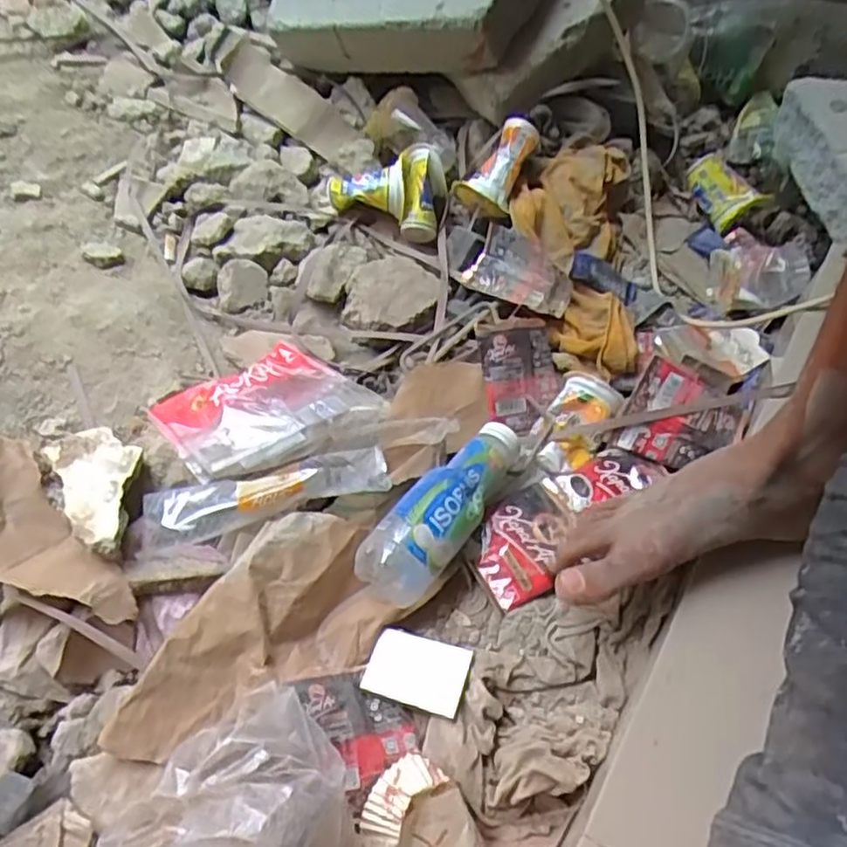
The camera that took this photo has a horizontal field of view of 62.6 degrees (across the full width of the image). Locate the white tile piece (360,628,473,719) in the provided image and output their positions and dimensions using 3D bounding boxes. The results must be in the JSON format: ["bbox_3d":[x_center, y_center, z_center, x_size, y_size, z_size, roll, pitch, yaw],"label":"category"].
[{"bbox_3d":[-0.005,0.186,0.528,0.073,0.011,0.051,16,59,8],"label":"white tile piece"}]

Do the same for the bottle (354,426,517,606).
[{"bbox_3d":[0.021,0.068,0.571,0.055,0.051,0.178,34,63,18],"label":"bottle"}]

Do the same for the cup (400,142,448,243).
[{"bbox_3d":[0.001,-0.252,0.767,0.048,0.044,0.105,4,102,1],"label":"cup"}]

